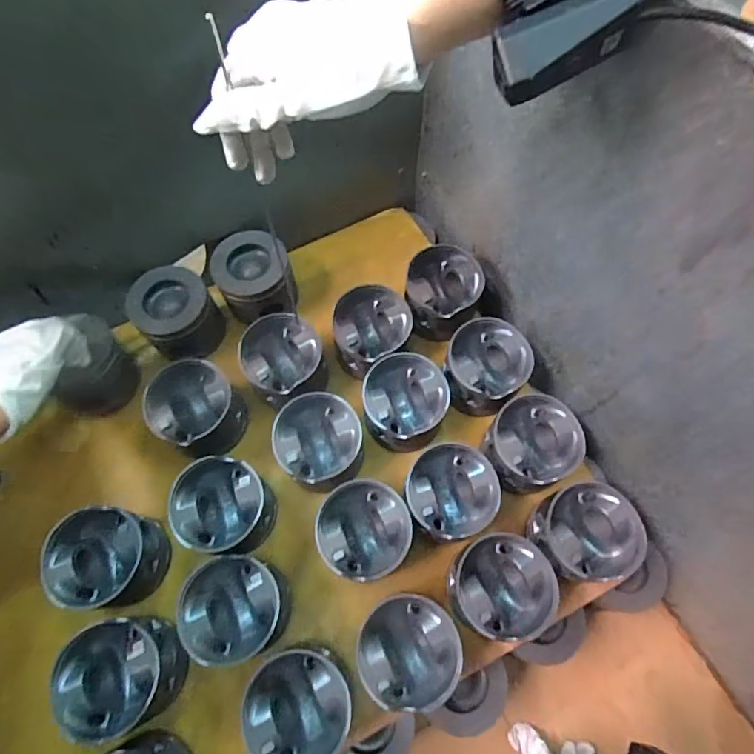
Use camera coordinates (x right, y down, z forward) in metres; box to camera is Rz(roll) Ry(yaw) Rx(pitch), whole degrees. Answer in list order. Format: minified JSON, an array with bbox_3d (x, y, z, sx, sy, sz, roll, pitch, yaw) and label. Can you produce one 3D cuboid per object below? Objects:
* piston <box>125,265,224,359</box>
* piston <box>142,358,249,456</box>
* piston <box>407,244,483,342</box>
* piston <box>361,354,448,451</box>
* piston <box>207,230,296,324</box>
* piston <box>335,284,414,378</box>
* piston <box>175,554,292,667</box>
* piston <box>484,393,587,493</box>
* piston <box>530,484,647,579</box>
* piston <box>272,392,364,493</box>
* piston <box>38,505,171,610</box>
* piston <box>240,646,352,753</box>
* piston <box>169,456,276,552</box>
[{"bbox_3d":[-0.233,-0.074,0.573,0.085,0.067,0.087,0,68,0],"label":"piston"},{"bbox_3d":[-0.196,0.036,0.532,0.097,0.062,0.091,0,68,0],"label":"piston"},{"bbox_3d":[0.076,-0.095,0.588,0.085,0.070,0.104,14,68,6],"label":"piston"},{"bbox_3d":[0.030,0.031,0.539,0.086,0.074,0.089,0,68,0],"label":"piston"},{"bbox_3d":[-0.147,-0.117,0.597,0.087,0.091,0.086,-12,68,-5],"label":"piston"},{"bbox_3d":[-0.005,-0.046,0.571,0.088,0.070,0.096,0,68,0],"label":"piston"},{"bbox_3d":[-0.131,0.215,0.458,0.089,0.066,0.086,0,68,0],"label":"piston"},{"bbox_3d":[0.157,0.072,0.512,0.094,0.059,0.087,0,68,0],"label":"piston"},{"bbox_3d":[0.202,0.153,0.484,0.091,0.066,0.086,0,68,0],"label":"piston"},{"bbox_3d":[-0.059,0.071,0.518,0.087,0.065,0.090,0,68,0],"label":"piston"},{"bbox_3d":[-0.260,0.178,0.477,0.094,0.069,0.091,0,68,0],"label":"piston"},{"bbox_3d":[-0.066,0.282,0.421,0.088,0.050,0.085,-17,69,-7],"label":"piston"},{"bbox_3d":[-0.152,0.132,0.494,0.086,0.068,0.085,0,68,0],"label":"piston"}]

